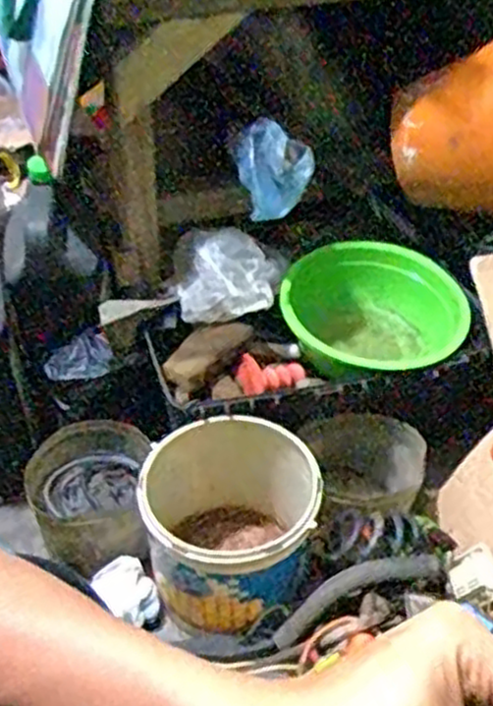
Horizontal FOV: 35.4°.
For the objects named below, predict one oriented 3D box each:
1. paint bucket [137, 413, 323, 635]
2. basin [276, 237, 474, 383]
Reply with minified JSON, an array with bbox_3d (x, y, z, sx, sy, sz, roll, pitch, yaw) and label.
[{"bbox_3d":[-0.018,0.196,0.858,0.178,0.193,0.179,1,44,-1],"label":"paint bucket"},{"bbox_3d":[0.155,-0.033,0.982,0.222,0.100,0.212,10,45,8],"label":"basin"}]

